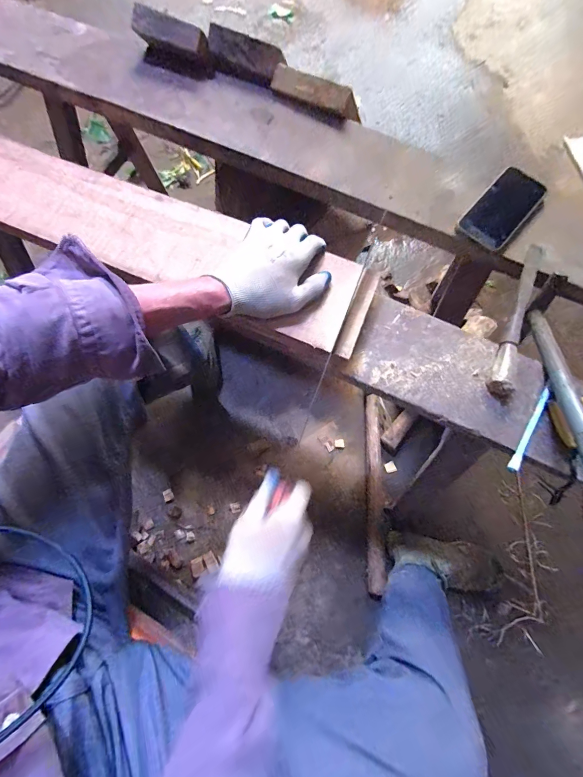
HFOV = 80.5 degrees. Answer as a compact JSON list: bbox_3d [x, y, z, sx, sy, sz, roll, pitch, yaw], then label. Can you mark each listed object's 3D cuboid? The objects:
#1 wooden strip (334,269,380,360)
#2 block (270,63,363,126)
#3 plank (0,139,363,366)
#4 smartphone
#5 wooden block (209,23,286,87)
[{"bbox_3d":[0.085,-0.098,0.437,0.021,0.011,0.129,22,74,5],"label":"wooden strip"},{"bbox_3d":[0.042,-0.495,0.574,0.150,0.029,0.036,23,74,5],"label":"block"},{"bbox_3d":[-0.294,-0.244,0.479,0.778,0.037,0.146,24,74,7],"label":"plank"},{"bbox_3d":[0.327,-0.281,0.532,0.073,0.012,0.142,40,82,15],"label":"smartphone"},{"bbox_3d":[-0.079,-0.555,0.578,0.121,0.048,0.052,23,74,5],"label":"wooden block"}]

